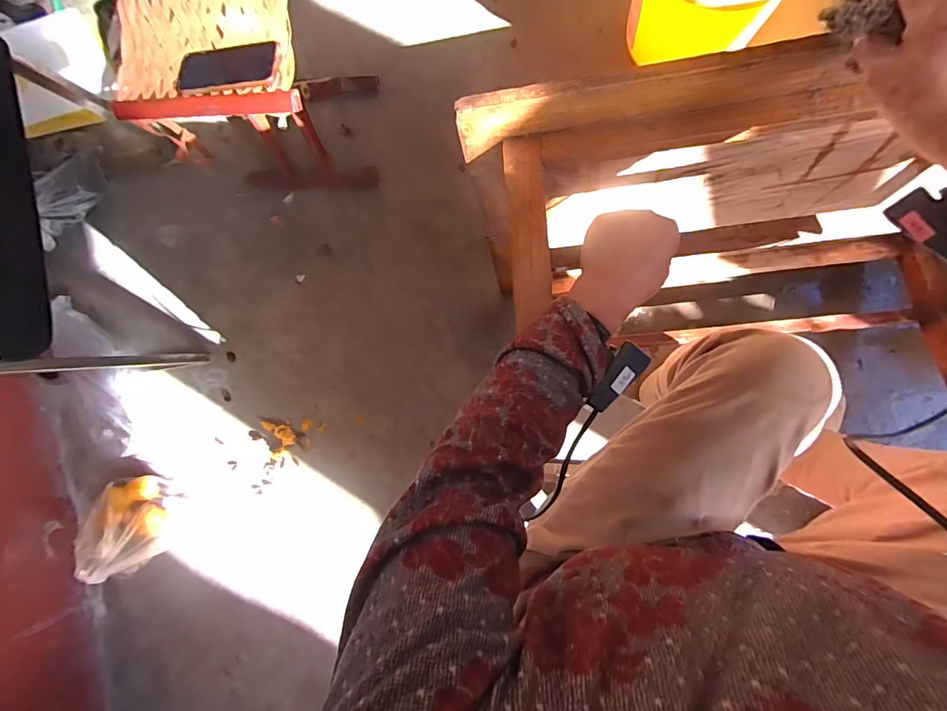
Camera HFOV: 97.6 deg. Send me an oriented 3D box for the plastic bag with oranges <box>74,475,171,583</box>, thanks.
[{"bbox_3d":[-0.832,0.405,0.970,0.119,0.186,0.205,-21,88,8],"label":"plastic bag with oranges"}]

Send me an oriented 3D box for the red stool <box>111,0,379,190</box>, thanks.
[{"bbox_3d":[-0.388,-0.485,0.783,0.292,0.331,0.222,0,91,8],"label":"red stool"}]

